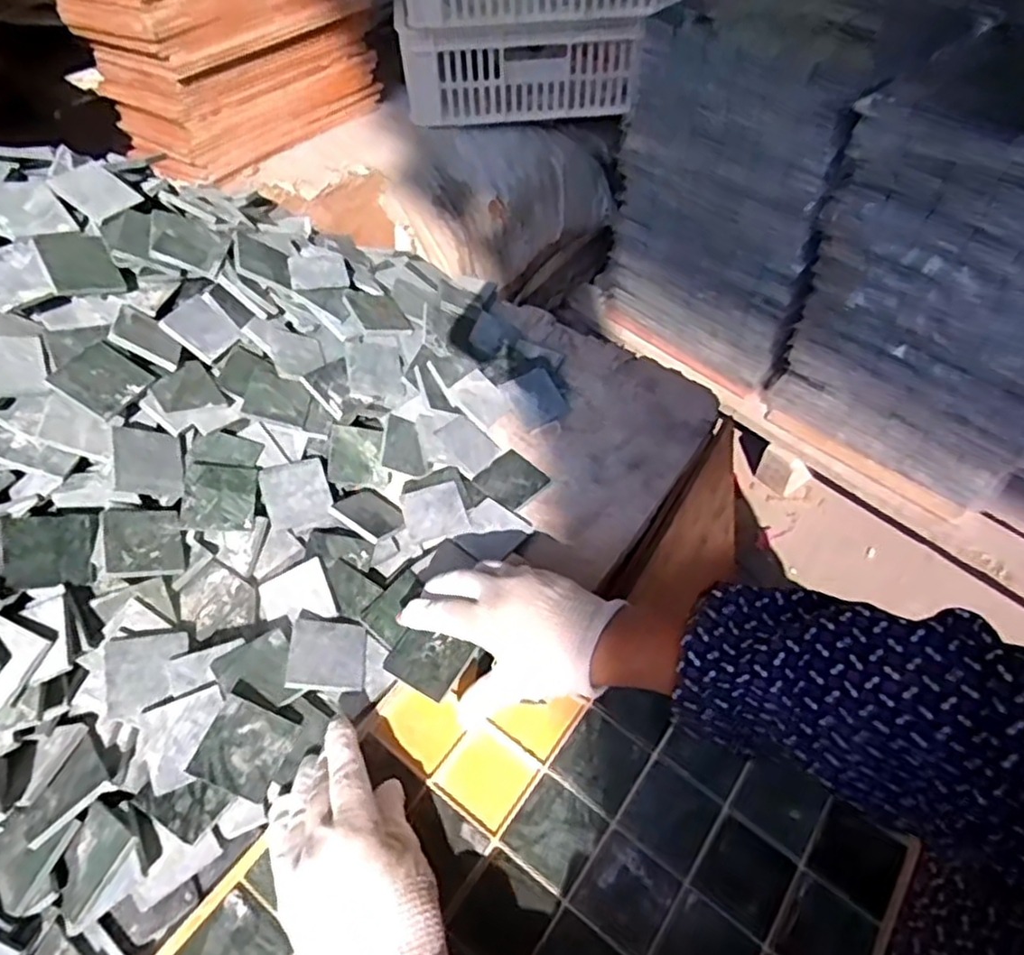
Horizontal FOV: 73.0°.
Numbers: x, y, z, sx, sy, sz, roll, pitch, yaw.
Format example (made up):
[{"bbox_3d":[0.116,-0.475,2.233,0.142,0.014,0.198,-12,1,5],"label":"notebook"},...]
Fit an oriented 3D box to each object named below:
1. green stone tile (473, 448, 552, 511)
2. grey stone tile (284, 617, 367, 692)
[{"bbox_3d":[0.001,0.000,0.606,0.051,0.007,0.056,34,59,26],"label":"green stone tile"},{"bbox_3d":[-0.129,0.123,0.484,0.051,0.004,0.053,15,47,-19],"label":"grey stone tile"}]

